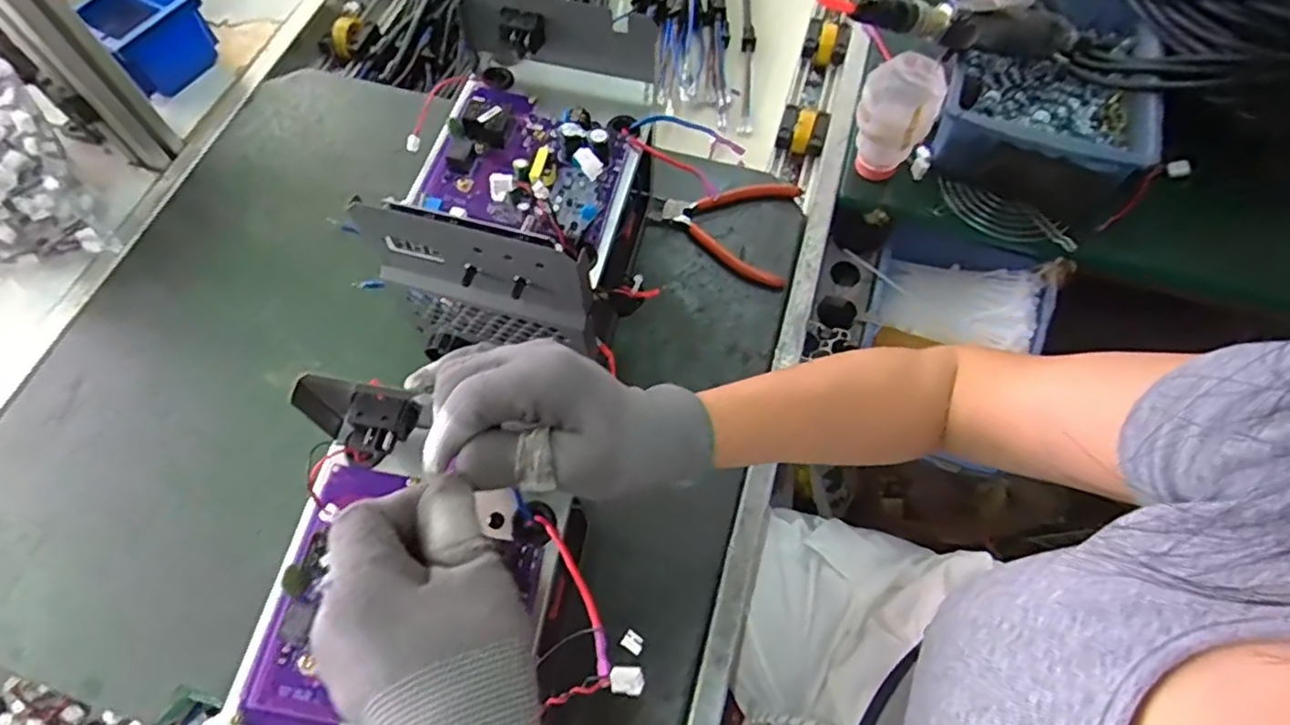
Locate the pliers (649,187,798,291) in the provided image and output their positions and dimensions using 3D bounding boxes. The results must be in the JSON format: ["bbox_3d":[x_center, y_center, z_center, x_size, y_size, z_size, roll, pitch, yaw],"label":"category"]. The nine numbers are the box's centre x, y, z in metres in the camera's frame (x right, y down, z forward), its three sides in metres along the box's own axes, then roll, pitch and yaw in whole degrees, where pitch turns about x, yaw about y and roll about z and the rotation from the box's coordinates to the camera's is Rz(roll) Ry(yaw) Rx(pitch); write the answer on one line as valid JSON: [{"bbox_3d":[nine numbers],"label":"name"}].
[{"bbox_3d":[0.071,-0.126,0.617,0.129,0.022,0.108,9,64,4],"label":"pliers"}]

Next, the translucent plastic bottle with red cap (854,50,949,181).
[{"bbox_3d":[0.222,-0.217,0.605,0.064,0.109,0.065,0,63,-1],"label":"translucent plastic bottle with red cap"}]

